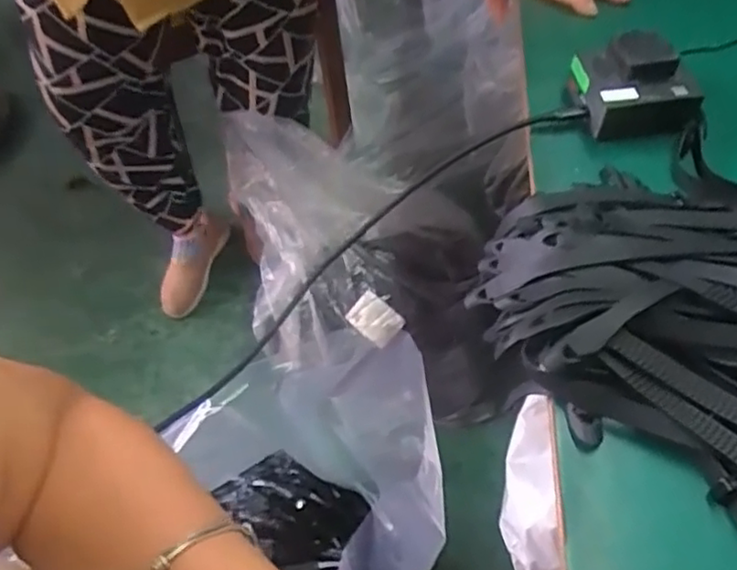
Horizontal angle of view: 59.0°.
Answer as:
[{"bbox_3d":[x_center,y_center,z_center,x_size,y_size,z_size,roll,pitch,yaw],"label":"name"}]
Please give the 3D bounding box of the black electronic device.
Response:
[{"bbox_3d":[0.199,-0.152,0.492,0.080,0.045,0.076,-9,54,-1],"label":"black electronic device"}]

